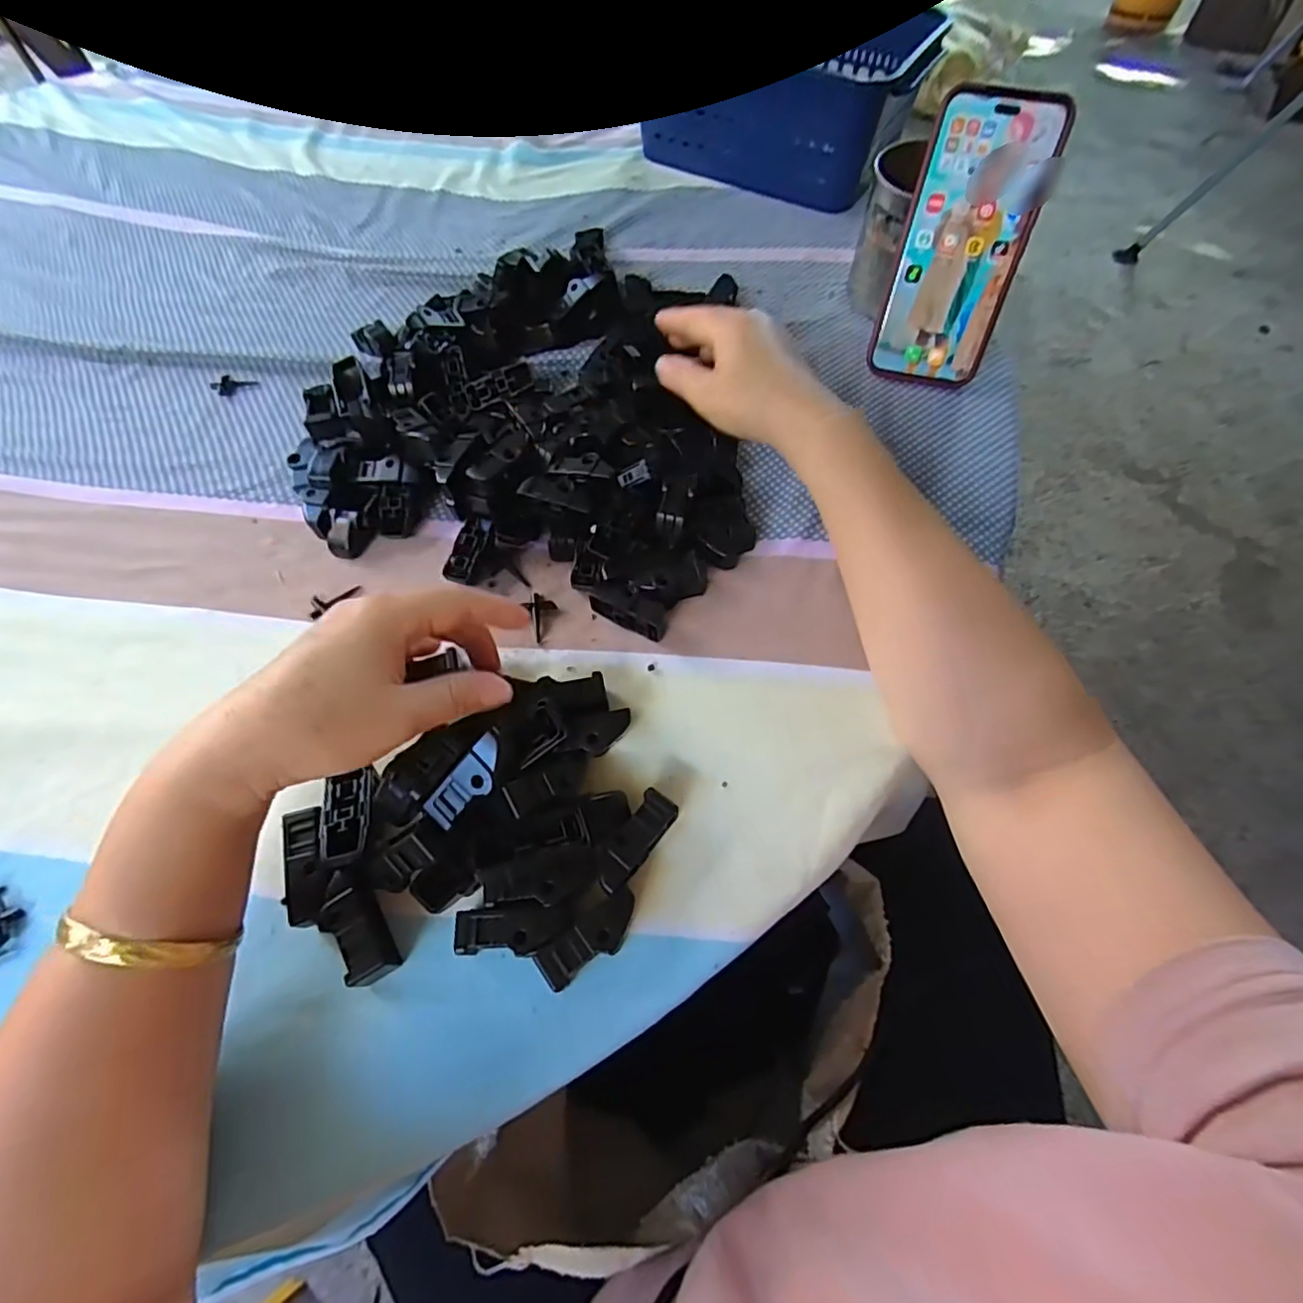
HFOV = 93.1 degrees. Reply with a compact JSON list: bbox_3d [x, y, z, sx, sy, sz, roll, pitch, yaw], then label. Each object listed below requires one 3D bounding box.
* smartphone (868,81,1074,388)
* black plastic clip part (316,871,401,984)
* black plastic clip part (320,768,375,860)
[{"bbox_3d":[0.202,-0.262,0.402,0.075,0.160,0.009,16,30,10],"label":"smartphone"},{"bbox_3d":[-0.129,0.123,0.272,0.018,0.026,0.047,-27,64,-13],"label":"black plastic clip part"},{"bbox_3d":[-0.140,0.076,0.283,0.021,0.005,0.042,-14,49,-6],"label":"black plastic clip part"}]

